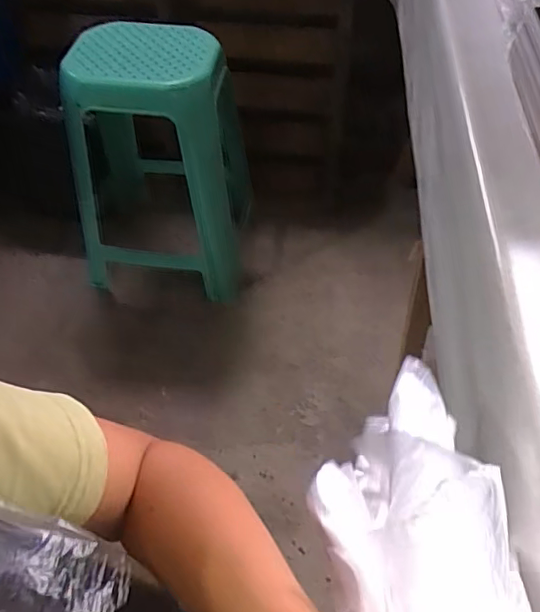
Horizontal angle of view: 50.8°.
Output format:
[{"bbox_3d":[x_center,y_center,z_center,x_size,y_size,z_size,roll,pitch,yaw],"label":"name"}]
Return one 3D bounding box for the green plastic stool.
[{"bbox_3d":[-0.290,-0.378,1.429,0.411,0.563,0.434,4,52,2],"label":"green plastic stool"}]

